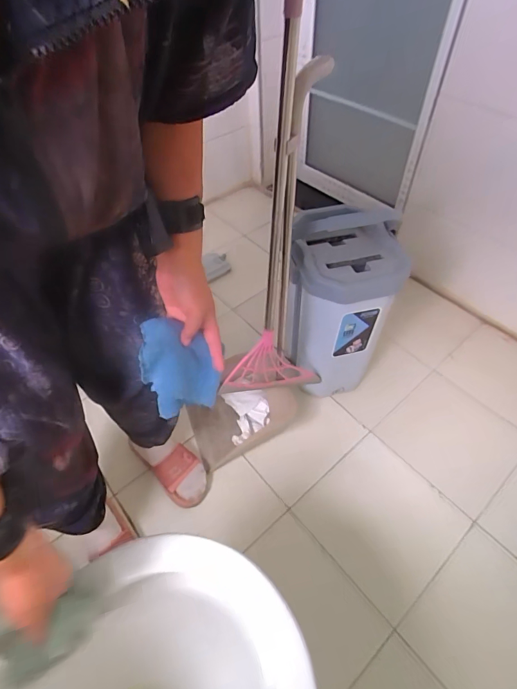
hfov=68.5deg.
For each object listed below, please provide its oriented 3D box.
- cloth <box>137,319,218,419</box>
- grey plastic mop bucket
[{"bbox_3d":[-0.110,0.028,0.530,0.098,0.118,0.080,-19,51,-14],"label":"cloth"},{"bbox_3d":[0.191,-0.081,0.934,0.241,0.403,0.274,12,51,12],"label":"grey plastic mop bucket"}]

